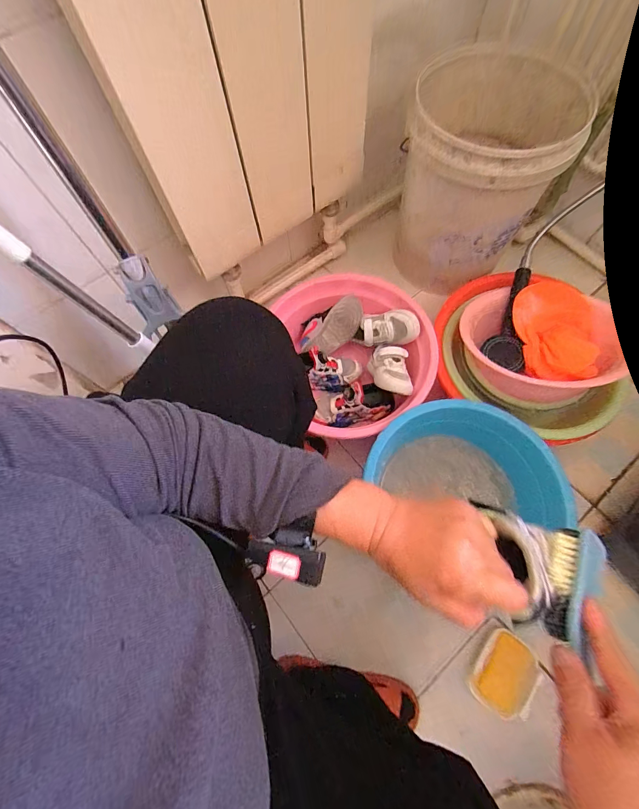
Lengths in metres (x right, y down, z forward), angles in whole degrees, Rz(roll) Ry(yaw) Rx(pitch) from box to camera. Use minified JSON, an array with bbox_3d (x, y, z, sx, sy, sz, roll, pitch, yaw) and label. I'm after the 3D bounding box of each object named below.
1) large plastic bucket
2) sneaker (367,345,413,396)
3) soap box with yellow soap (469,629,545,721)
[{"bbox_3d":[0.324,-0.478,0.768,0.294,0.340,0.330,19,70,9],"label":"large plastic bucket"},{"bbox_3d":[0.149,-0.070,0.720,0.079,0.062,0.126,-2,68,1],"label":"sneaker"},{"bbox_3d":[0.322,0.466,0.596,0.085,0.035,0.120,32,73,13],"label":"soap box with yellow soap"}]

